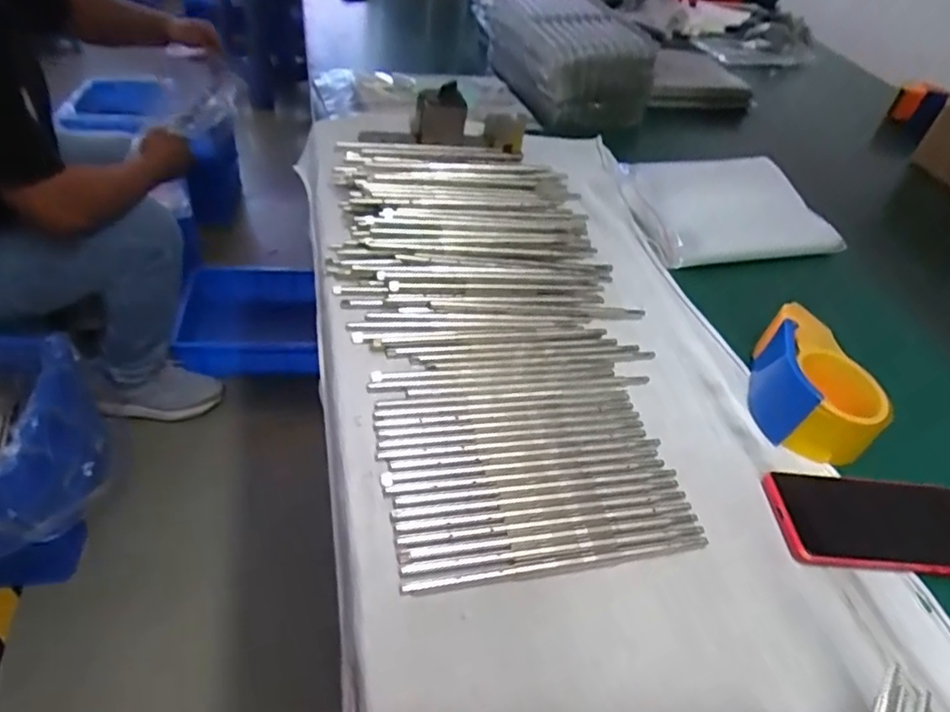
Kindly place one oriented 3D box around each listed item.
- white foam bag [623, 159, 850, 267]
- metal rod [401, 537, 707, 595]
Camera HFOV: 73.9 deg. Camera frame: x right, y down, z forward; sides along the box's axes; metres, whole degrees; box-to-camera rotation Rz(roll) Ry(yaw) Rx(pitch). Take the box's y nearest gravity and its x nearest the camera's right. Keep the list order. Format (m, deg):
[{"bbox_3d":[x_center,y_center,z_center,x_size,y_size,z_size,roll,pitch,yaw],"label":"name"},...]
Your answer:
[{"bbox_3d":[0.316,-0.187,0.785,0.254,0.047,0.174,-6,45,-15],"label":"white foam bag"},{"bbox_3d":[0.060,0.140,0.421,0.215,0.004,0.010,-5,45,-14],"label":"metal rod"}]

